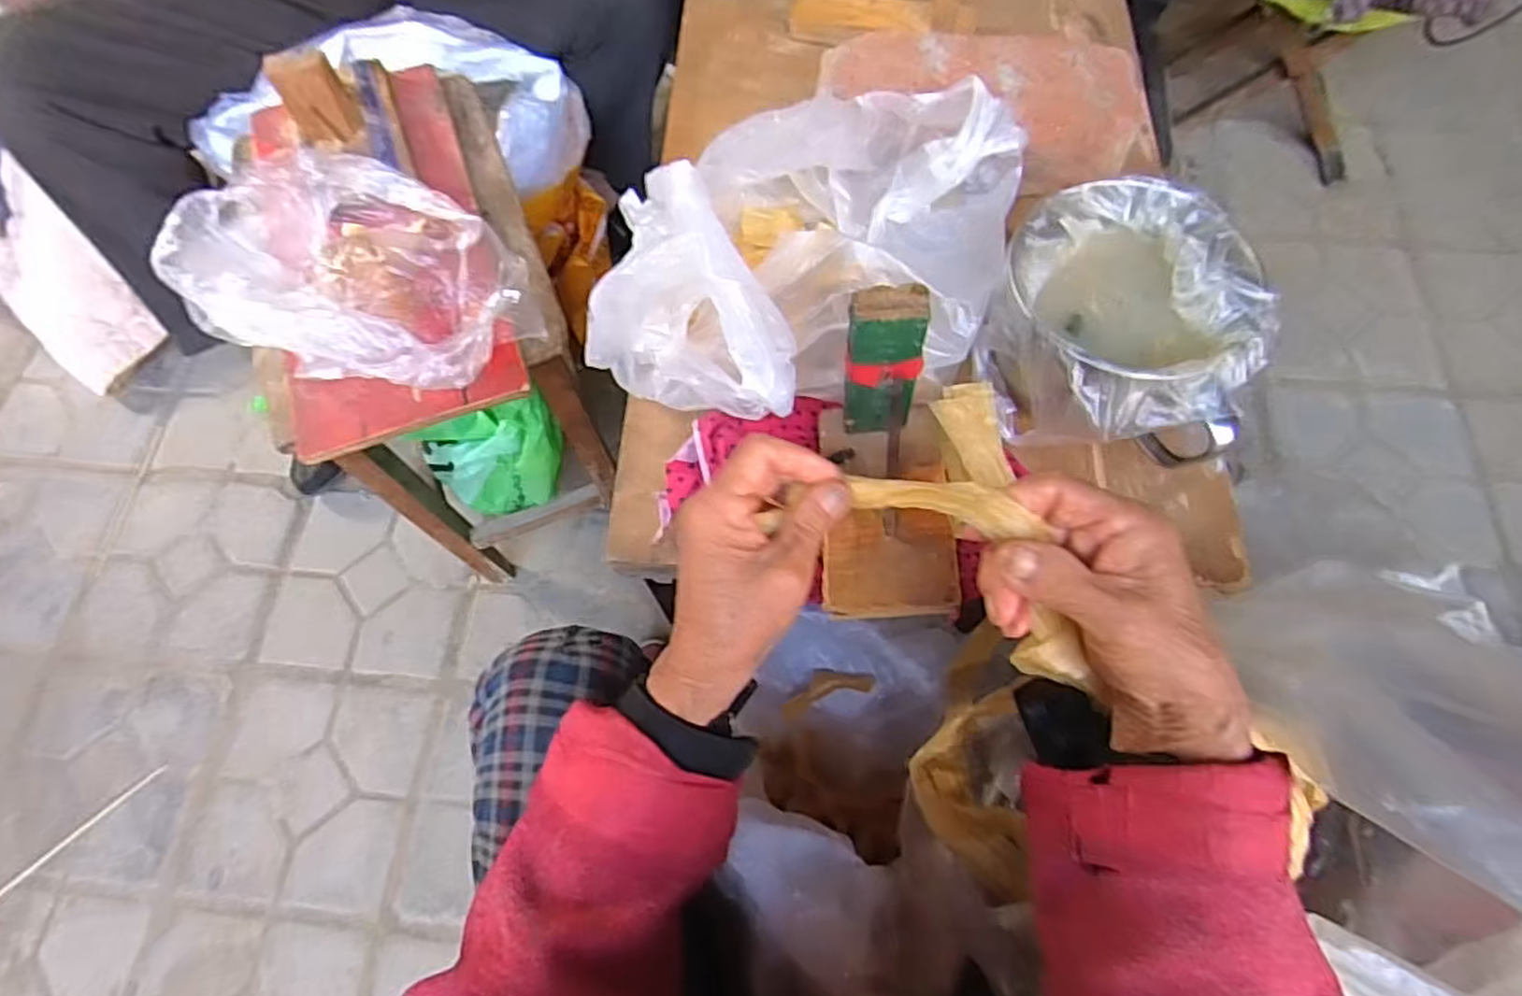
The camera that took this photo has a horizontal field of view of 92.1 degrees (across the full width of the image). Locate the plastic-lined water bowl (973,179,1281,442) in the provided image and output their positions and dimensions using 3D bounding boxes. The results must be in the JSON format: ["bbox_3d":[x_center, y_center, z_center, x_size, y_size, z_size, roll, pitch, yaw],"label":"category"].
[{"bbox_3d":[0.214,-0.103,0.443,0.141,0.078,0.150,-1,69,2],"label":"plastic-lined water bowl"}]

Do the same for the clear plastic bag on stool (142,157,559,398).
[{"bbox_3d":[-0.277,-0.159,0.519,0.229,0.098,0.169,28,72,13],"label":"clear plastic bag on stool"}]

